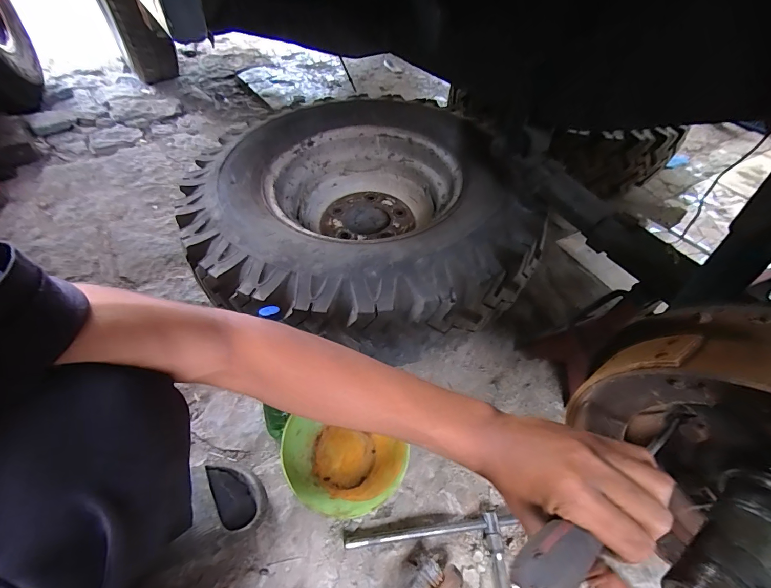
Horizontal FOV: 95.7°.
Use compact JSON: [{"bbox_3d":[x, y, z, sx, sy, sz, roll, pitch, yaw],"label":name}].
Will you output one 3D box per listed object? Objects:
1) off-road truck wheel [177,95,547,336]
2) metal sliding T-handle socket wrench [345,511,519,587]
[{"bbox_3d":[-0.034,-0.195,0.787,0.685,0.177,0.660,2,51,-3],"label":"off-road truck wheel"},{"bbox_3d":[0.094,0.474,0.448,0.253,0.027,0.304,-5,51,-9],"label":"metal sliding T-handle socket wrench"}]

